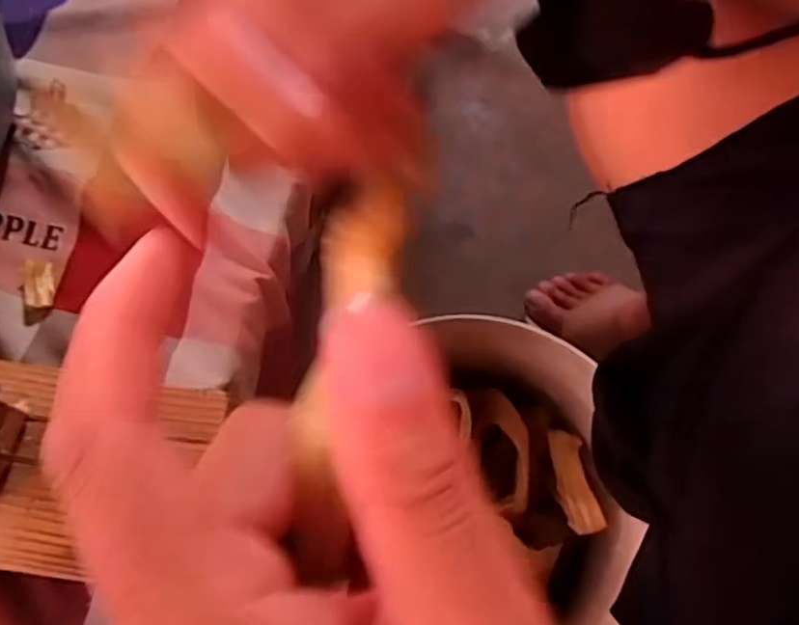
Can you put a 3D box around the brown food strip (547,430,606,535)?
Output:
[{"bbox_3d":[0.134,0.129,0.521,0.026,0.010,0.085,-5,46,-3],"label":"brown food strip"}]

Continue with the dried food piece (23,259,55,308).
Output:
[{"bbox_3d":[-0.188,-0.015,0.353,0.013,0.007,0.026,-10,70,-5],"label":"dried food piece"}]

